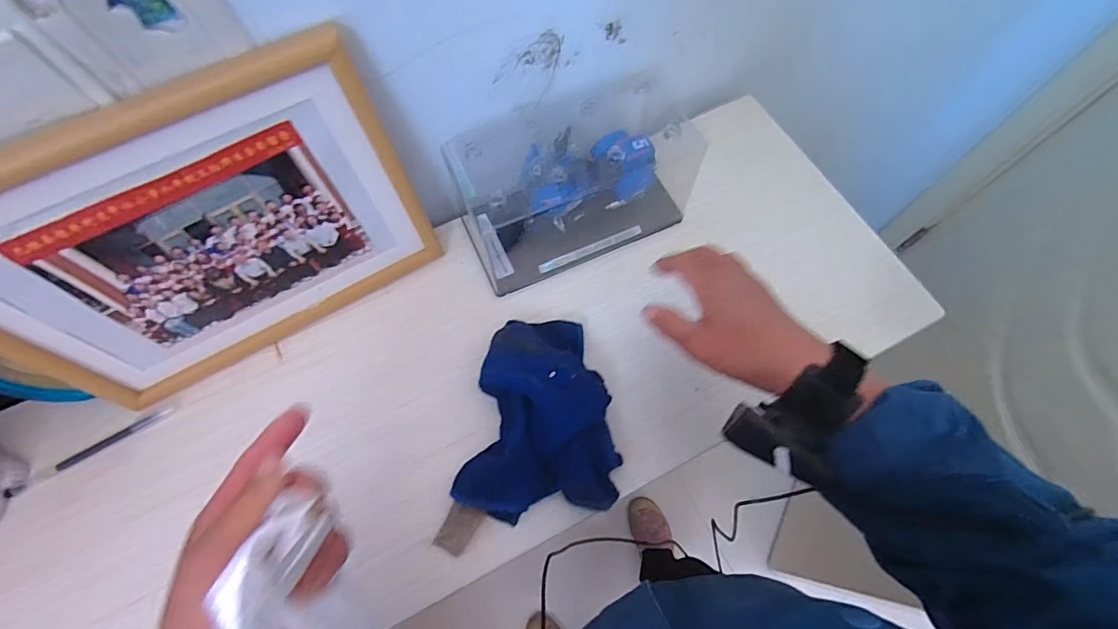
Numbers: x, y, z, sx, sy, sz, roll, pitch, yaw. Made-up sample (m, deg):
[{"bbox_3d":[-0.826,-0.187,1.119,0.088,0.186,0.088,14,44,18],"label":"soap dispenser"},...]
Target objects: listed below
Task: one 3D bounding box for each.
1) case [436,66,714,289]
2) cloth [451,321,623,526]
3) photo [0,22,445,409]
[{"bbox_3d":[0.026,-0.134,0.486,0.250,0.111,0.126,-23,69,-8],"label":"case"},{"bbox_3d":[-0.007,0.089,0.418,0.127,0.064,0.170,11,68,5],"label":"cloth"},{"bbox_3d":[-0.269,-0.055,0.385,0.312,0.232,0.021,-29,59,-11],"label":"photo"}]

